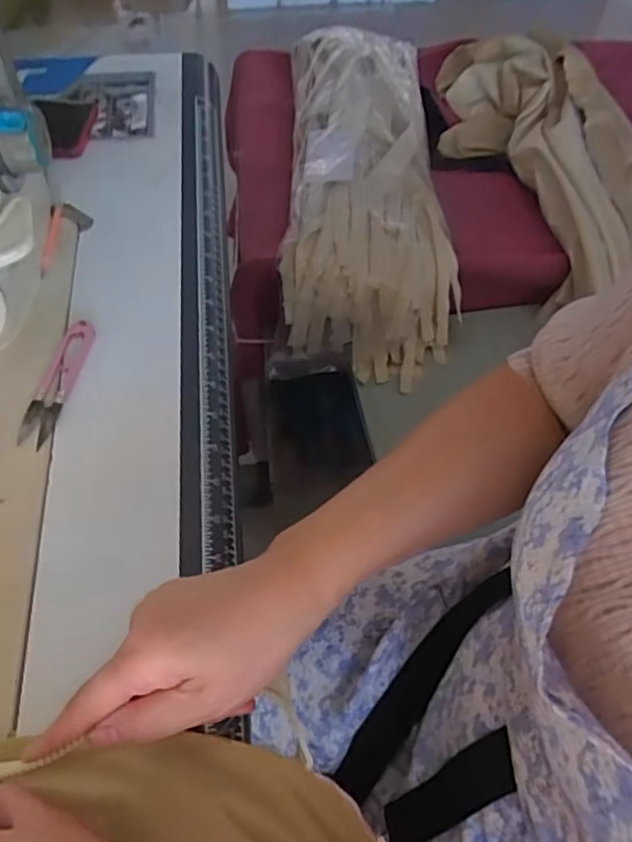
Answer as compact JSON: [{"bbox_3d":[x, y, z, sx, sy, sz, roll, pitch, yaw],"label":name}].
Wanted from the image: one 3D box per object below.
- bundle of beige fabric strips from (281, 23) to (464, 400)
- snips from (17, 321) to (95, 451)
[{"bbox_3d":[0.071,-0.322,0.881,0.211,0.135,0.519,2,56,-1],"label":"bundle of beige fabric strips"},{"bbox_3d":[-0.178,-0.029,0.444,0.025,0.005,0.102,9,56,4],"label":"snips"}]

